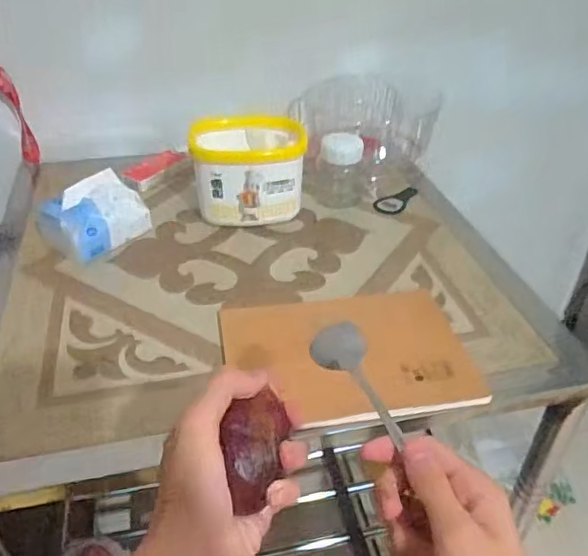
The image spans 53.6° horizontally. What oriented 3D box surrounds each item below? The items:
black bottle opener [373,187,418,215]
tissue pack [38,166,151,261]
[{"bbox_3d":[0.160,-0.124,0.912,0.045,0.005,0.097,20,40,25],"label":"black bottle opener"},{"bbox_3d":[-0.262,-0.083,0.767,0.131,0.061,0.093,-24,43,-30],"label":"tissue pack"}]

